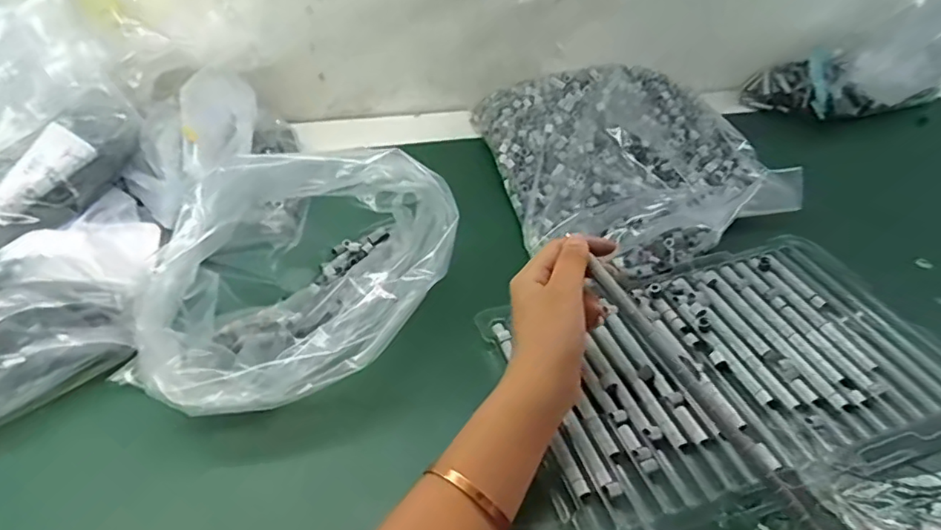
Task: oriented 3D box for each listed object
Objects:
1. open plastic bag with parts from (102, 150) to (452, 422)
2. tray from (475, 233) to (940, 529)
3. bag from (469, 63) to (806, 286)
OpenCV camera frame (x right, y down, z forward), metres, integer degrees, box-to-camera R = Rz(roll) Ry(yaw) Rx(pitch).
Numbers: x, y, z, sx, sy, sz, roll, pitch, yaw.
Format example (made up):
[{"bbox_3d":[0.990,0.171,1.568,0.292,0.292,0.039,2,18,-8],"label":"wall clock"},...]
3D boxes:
[{"bbox_3d":[-0.121,0.004,0.413,0.214,0.128,0.153,-30,51,-31],"label":"open plastic bag with parts"},{"bbox_3d":[0.189,0.064,0.426,0.317,0.017,0.198,-13,44,-15],"label":"tray"},{"bbox_3d":[0.163,-0.101,0.578,0.255,0.056,0.290,-6,42,-8],"label":"bag"}]

